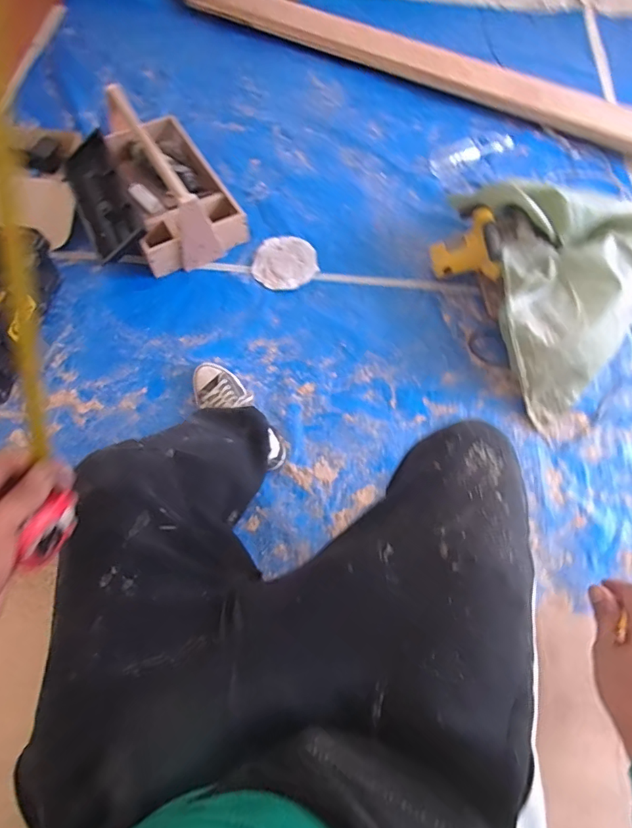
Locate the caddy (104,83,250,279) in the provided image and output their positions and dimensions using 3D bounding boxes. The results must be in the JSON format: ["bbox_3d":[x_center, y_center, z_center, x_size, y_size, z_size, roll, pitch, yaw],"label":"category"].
[{"bbox_3d":[-0.390,-0.624,1.322,0.262,0.202,0.469,-24,68,-10],"label":"caddy"}]

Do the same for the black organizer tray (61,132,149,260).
[{"bbox_3d":[-0.580,-0.583,1.328,0.166,0.048,0.404,-34,71,20],"label":"black organizer tray"}]

